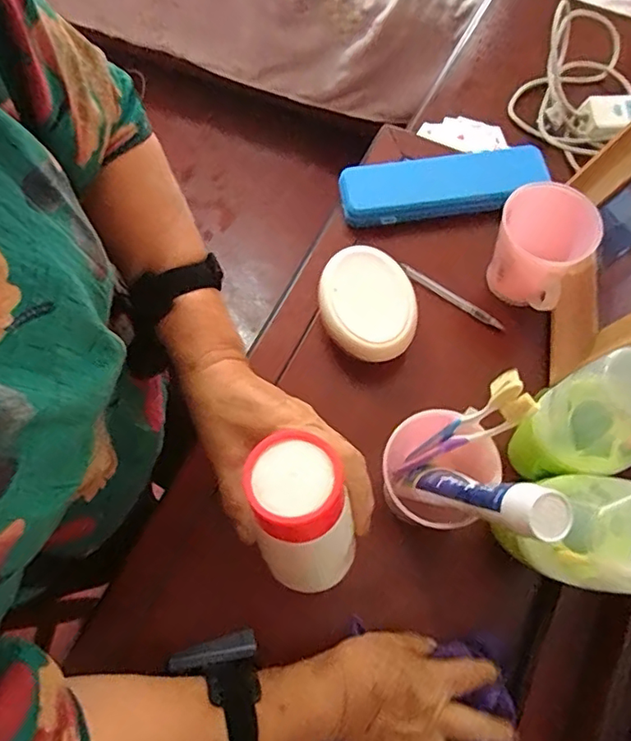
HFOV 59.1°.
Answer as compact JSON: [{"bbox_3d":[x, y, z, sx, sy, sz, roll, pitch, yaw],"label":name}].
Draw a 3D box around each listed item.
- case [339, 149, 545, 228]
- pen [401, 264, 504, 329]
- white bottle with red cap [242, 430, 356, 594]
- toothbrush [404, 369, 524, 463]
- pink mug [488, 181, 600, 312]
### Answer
[{"bbox_3d":[0.150,-0.218,0.658,0.234,0.029,0.078,-8,68,-3],"label":"case"},{"bbox_3d":[0.153,-0.083,0.629,0.130,0.006,0.011,34,72,13],"label":"pen"},{"bbox_3d":[-0.008,0.105,0.370,0.060,0.144,0.046,-10,47,-4],"label":"white bottle with red cap"},{"bbox_3d":[0.117,0.043,0.460,0.015,0.154,0.018,-13,67,-28],"label":"toothbrush"},{"bbox_3d":[0.231,-0.126,0.588,0.095,0.104,0.089,32,72,12],"label":"pink mug"}]

